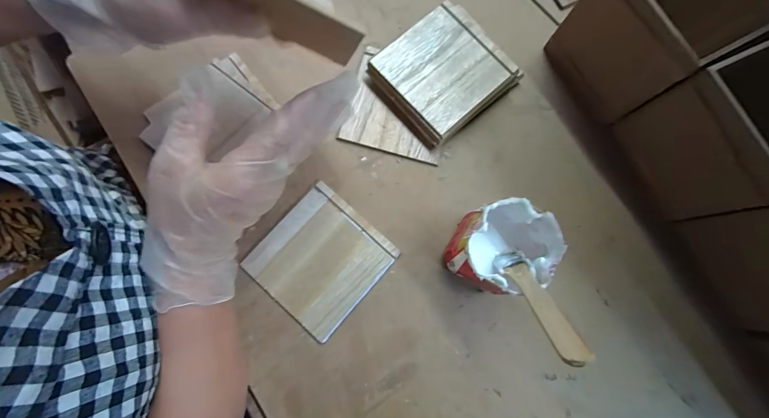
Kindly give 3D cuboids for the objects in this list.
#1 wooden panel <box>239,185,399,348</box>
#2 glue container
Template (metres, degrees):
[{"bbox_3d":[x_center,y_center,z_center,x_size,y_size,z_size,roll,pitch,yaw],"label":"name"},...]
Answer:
[{"bbox_3d":[-0.059,0.047,0.310,0.106,0.008,0.106,42,82,7],"label":"wooden panel"},{"bbox_3d":[0.095,0.034,0.283,0.077,0.079,0.067,-17,80,-4],"label":"glue container"}]

